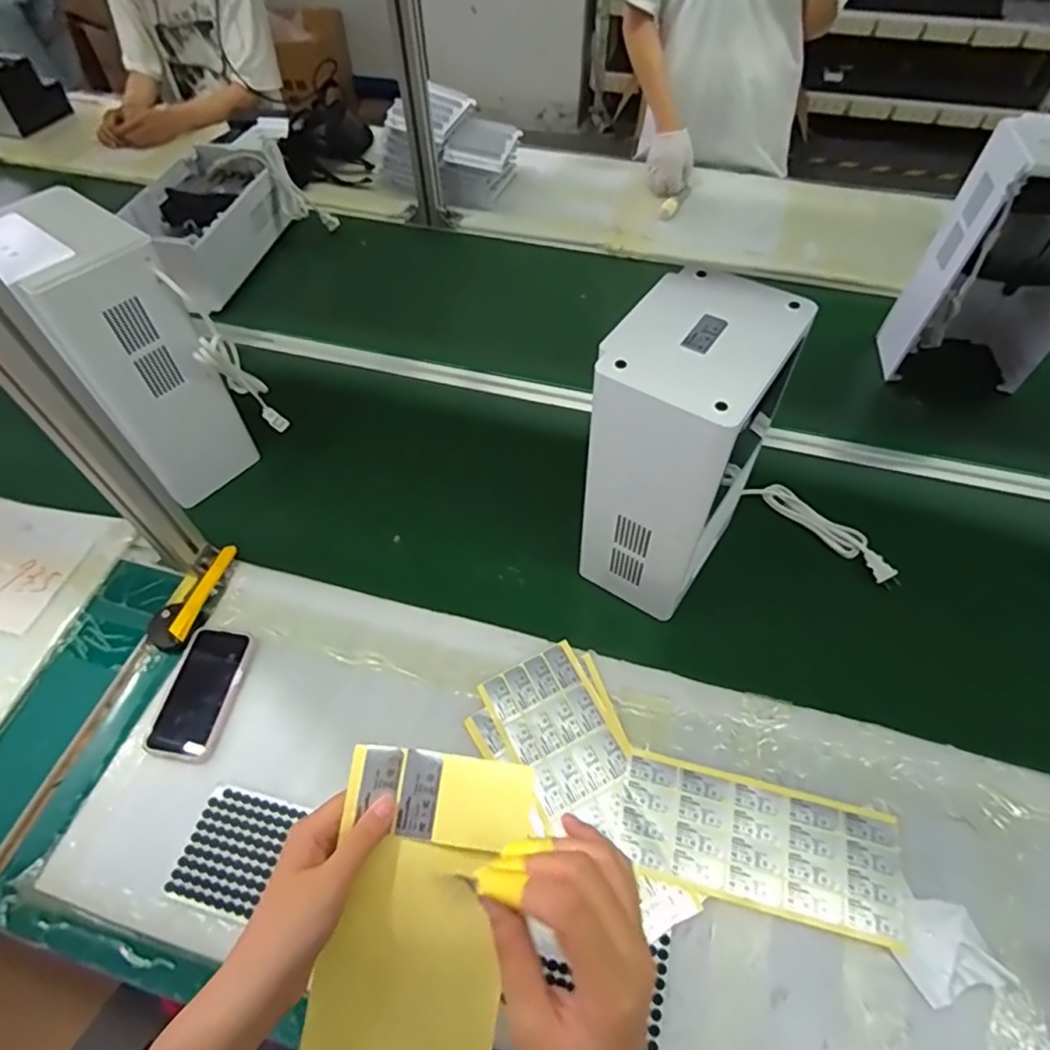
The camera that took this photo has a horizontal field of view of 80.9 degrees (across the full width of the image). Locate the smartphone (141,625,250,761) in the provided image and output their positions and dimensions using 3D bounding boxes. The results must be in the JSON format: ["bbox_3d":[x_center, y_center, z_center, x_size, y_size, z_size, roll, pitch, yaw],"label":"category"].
[{"bbox_3d":[-0.377,0.188,0.716,0.078,0.018,0.153,5,56,4],"label":"smartphone"}]

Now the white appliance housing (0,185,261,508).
[{"bbox_3d":[-0.504,-0.219,0.809,0.134,0.352,0.172,-38,63,-22],"label":"white appliance housing"}]

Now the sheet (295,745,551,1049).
[{"bbox_3d":[-0.067,0.261,0.391,0.119,0.015,0.219,10,83,-6],"label":"sheet"}]

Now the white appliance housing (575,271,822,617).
[{"bbox_3d":[0.164,-0.071,0.693,0.146,0.346,0.198,31,62,20],"label":"white appliance housing"}]

